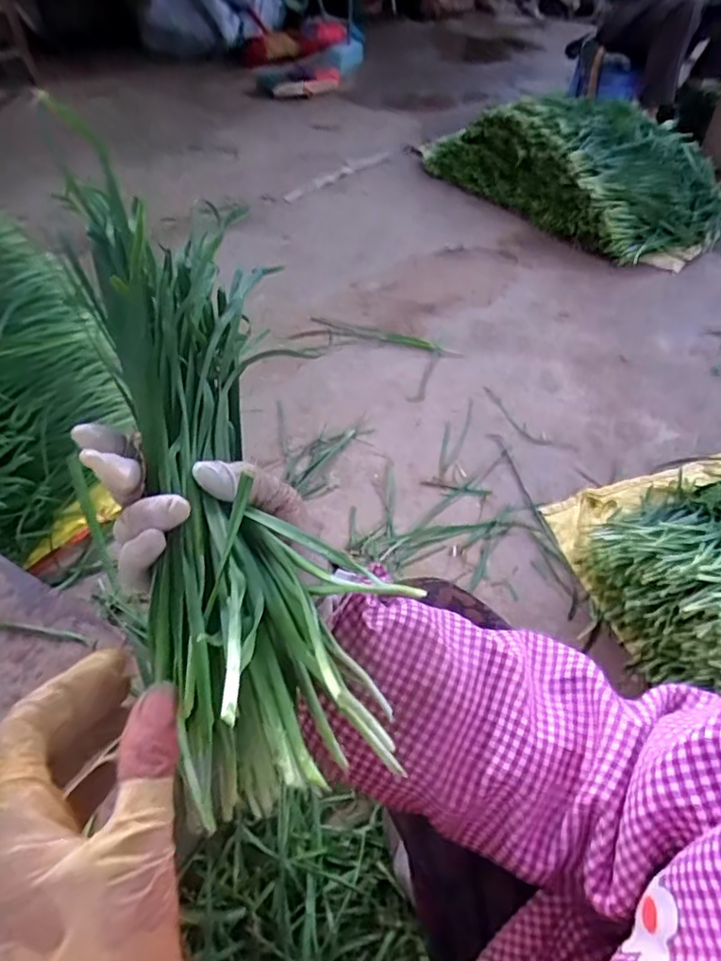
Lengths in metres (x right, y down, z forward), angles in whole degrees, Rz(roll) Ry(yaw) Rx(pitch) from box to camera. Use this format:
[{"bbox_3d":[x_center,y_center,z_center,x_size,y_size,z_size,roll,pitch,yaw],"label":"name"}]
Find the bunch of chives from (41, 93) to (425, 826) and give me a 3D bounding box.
[{"bbox_3d":[-0.077,-0.014,0.292,0.099,0.088,0.322,-13,69,-15],"label":"bunch of chives"}]

